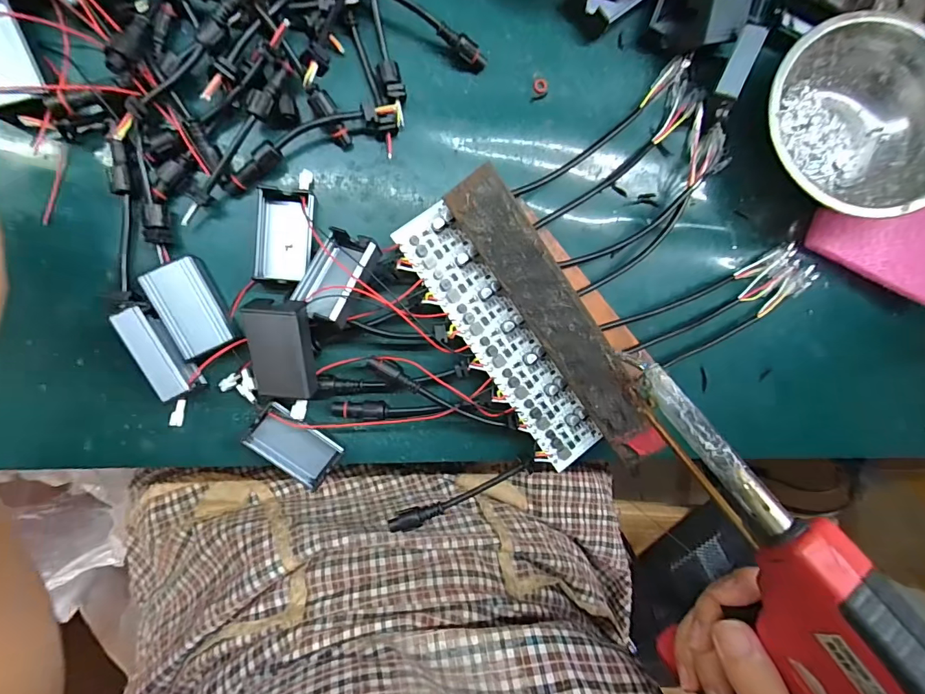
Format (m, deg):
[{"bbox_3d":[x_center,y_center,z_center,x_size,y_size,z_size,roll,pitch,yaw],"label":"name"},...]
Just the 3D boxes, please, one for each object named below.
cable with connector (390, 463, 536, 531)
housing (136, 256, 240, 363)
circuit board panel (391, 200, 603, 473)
[{"bbox_3d":[0.000,0.089,0.268,0.091,0.011,0.010,-21,99,-4],"label":"cable with connector"},{"bbox_3d":[-0.145,-0.022,0.242,0.031,0.012,0.049,-26,99,-3],"label":"housing"},{"bbox_3d":[0.025,-0.004,0.267,0.039,0.009,0.171,-35,99,-2],"label":"circuit board panel"}]

